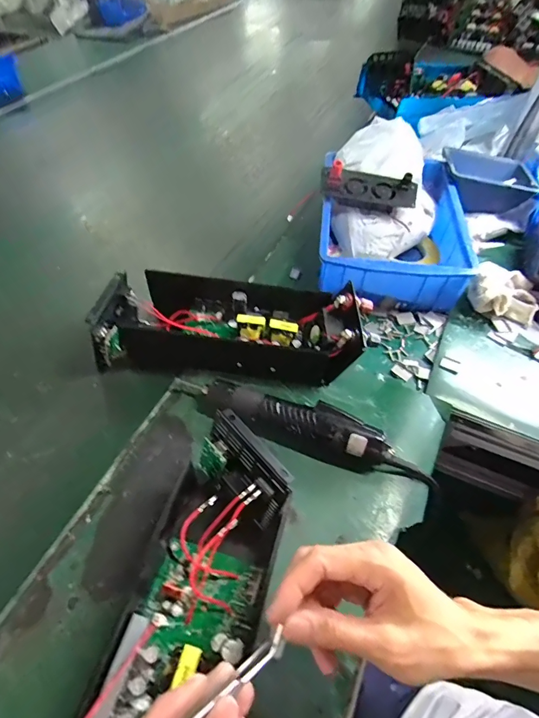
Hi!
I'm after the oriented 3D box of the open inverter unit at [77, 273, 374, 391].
[{"bbox_3d":[-0.049,-0.042,0.496,0.306,0.082,0.119,8,52,4],"label":"open inverter unit"}]

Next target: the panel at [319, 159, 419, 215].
[{"bbox_3d":[0.146,-0.252,0.601,0.137,0.038,0.055,16,75,4],"label":"panel"}]

